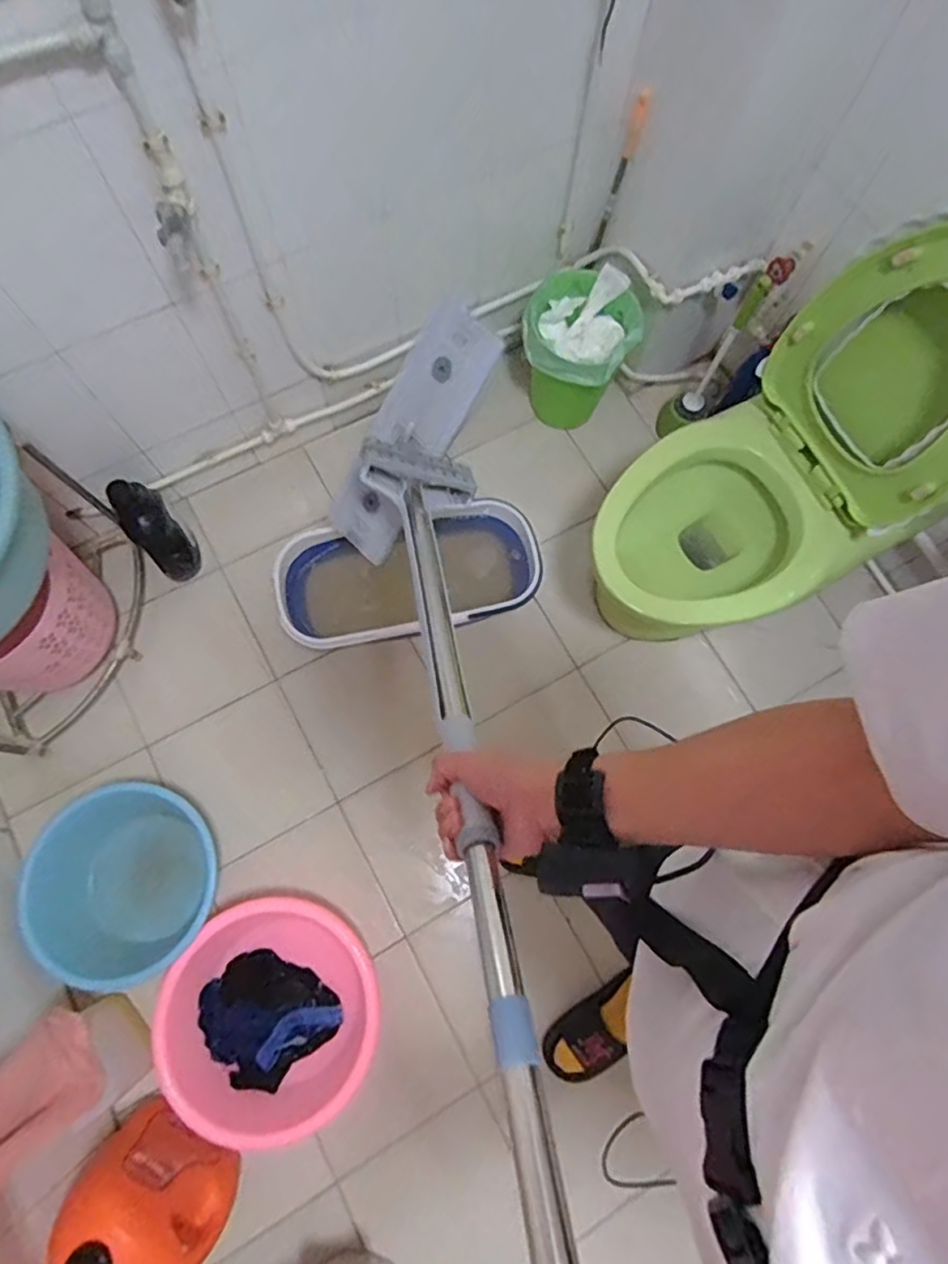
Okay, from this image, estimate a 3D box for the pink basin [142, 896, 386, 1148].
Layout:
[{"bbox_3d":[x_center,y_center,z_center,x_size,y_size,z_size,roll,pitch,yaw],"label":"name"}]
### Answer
[{"bbox_3d":[-0.355,0.680,1.162,0.374,0.112,0.369,1,74,-2],"label":"pink basin"}]

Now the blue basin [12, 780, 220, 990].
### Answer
[{"bbox_3d":[-0.650,0.470,1.242,0.333,0.166,0.313,1,74,-2],"label":"blue basin"}]

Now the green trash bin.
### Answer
[{"bbox_3d":[0.224,-0.617,1.480,0.238,0.291,0.242,22,75,4],"label":"green trash bin"}]

